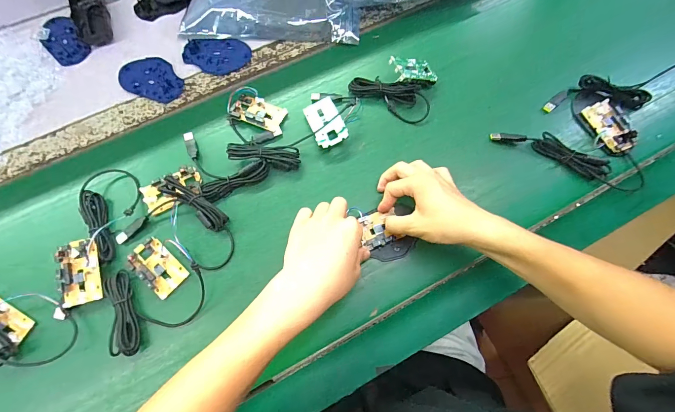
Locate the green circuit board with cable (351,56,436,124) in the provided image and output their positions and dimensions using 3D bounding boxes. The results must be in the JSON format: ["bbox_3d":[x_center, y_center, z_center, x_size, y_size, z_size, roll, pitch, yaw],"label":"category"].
[{"bbox_3d":[0.091,-0.193,0.479,0.125,0.040,0.106,26,74,8],"label":"green circuit board with cable"}]

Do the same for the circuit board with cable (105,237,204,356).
[{"bbox_3d":[-0.230,0.099,0.390,0.129,0.028,0.120,-30,75,-9],"label":"circuit board with cable"}]

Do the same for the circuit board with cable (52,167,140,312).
[{"bbox_3d":[-0.309,0.033,0.411,0.071,0.024,0.181,-1,72,0],"label":"circuit board with cable"}]

